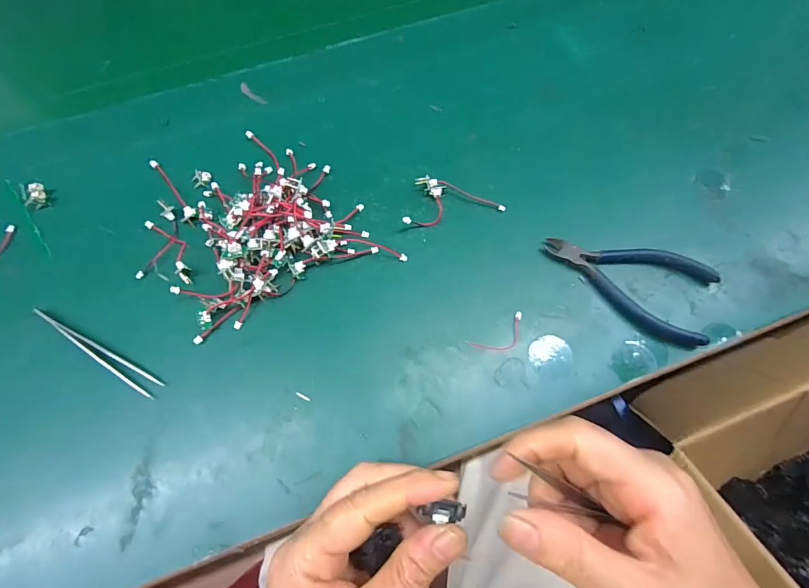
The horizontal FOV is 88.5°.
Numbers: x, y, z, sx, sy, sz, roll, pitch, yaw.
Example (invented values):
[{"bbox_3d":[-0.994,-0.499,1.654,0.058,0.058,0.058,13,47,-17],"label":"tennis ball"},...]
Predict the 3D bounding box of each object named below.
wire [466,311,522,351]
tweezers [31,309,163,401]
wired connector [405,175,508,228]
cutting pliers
[{"bbox_3d":[0.065,0.029,0.279,0.043,0.004,0.019,-29,74,-10],"label":"wire"},{"bbox_3d":[-0.202,0.039,0.270,0.100,0.007,0.012,27,73,8],"label":"tweezers"},{"bbox_3d":[0.038,-0.064,0.309,0.070,0.009,0.038,16,72,5],"label":"wired connector"},{"bbox_3d":[0.159,-0.015,0.295,0.116,0.011,0.065,27,73,8],"label":"cutting pliers"}]

